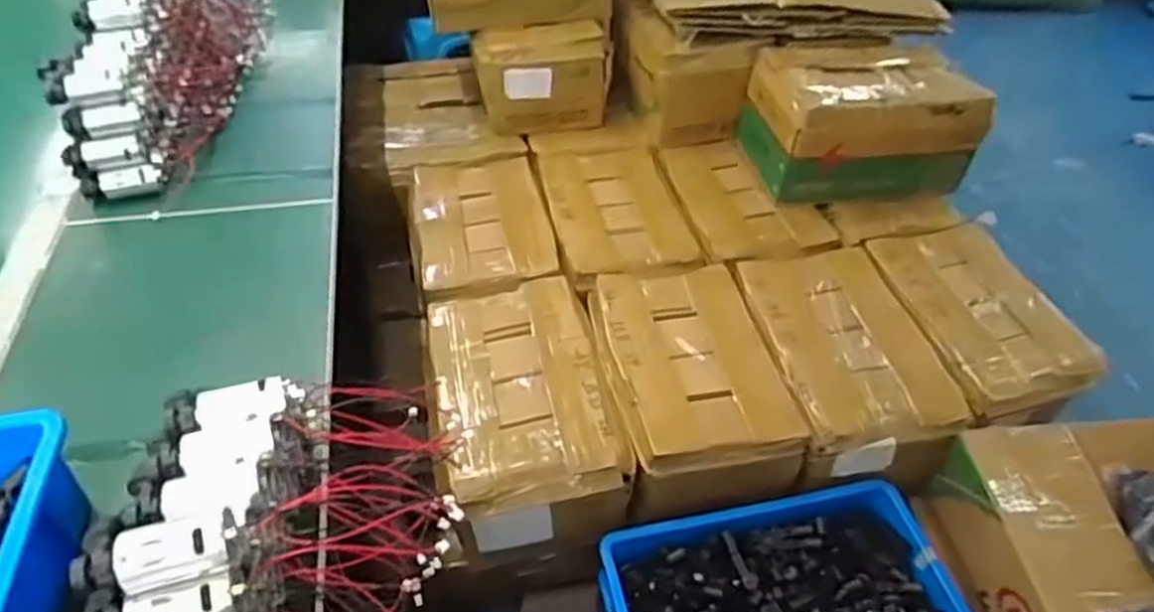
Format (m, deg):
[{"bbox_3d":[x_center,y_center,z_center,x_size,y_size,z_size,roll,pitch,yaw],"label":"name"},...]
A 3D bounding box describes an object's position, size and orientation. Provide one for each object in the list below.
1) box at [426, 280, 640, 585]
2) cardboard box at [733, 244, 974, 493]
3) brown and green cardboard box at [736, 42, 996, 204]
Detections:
[{"bbox_3d":[-0.077,0.181,1.102,0.241,0.218,0.377,-10,45,-12],"label":"box"},{"bbox_3d":[0.402,0.108,1.179,0.242,0.208,0.370,-6,44,-8],"label":"cardboard box"},{"bbox_3d":[0.493,-0.321,1.352,0.340,0.210,0.235,-2,44,-4],"label":"brown and green cardboard box"}]

